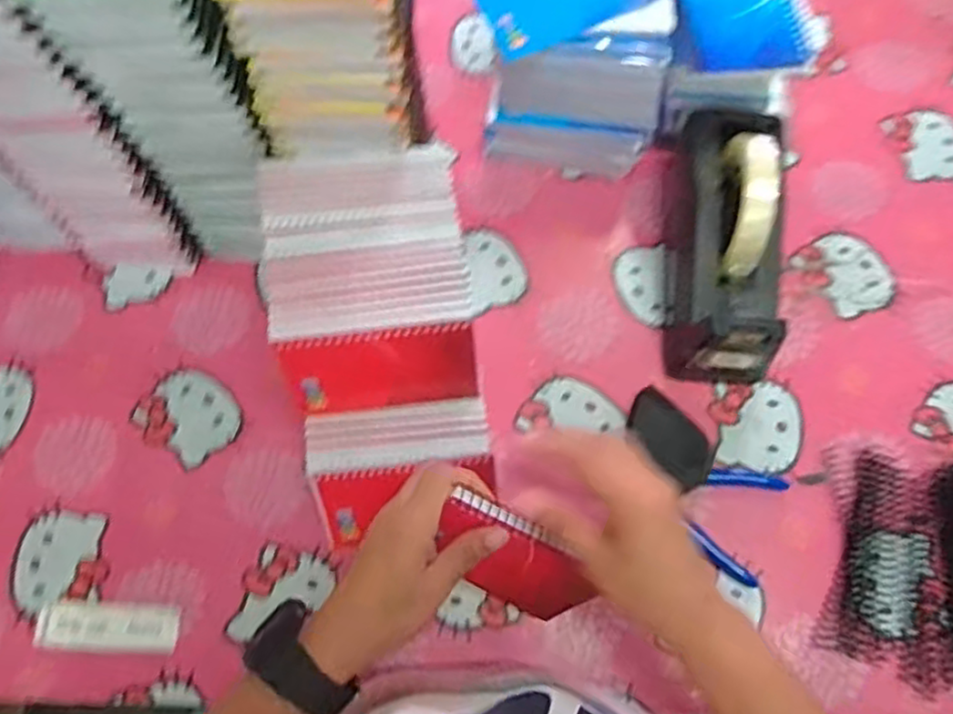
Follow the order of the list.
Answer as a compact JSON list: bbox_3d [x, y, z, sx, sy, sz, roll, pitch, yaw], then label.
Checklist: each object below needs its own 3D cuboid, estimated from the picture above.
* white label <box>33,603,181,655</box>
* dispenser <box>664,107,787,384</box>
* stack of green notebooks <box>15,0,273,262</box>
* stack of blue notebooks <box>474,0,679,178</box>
[{"bbox_3d":[-0.278,0.204,0.518,0.105,0.004,0.033,2,69,2],"label":"white label"},{"bbox_3d":[0.200,-0.095,0.548,0.080,0.135,0.204,1,69,2],"label":"dispenser"},{"bbox_3d":[-0.196,-0.191,0.507,0.109,0.292,0.136,-7,69,-1],"label":"stack of green notebooks"},{"bbox_3d":[0.081,-0.252,0.597,0.157,0.153,0.116,4,69,3],"label":"stack of blue notebooks"}]

